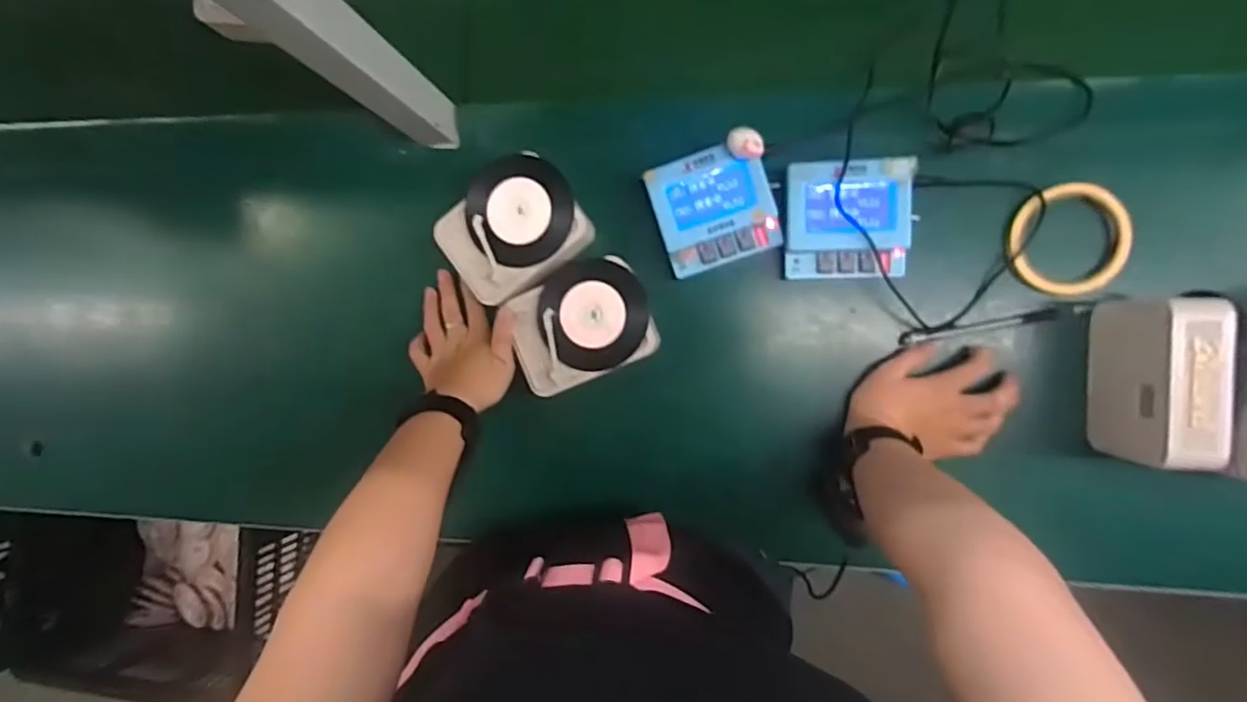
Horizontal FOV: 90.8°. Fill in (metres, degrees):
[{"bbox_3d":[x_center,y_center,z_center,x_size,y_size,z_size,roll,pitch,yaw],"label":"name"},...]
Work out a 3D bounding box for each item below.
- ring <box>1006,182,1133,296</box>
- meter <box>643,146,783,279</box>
[{"bbox_3d":[0.386,-0.096,0.534,0.093,0.019,0.093,0,90,9],"label":"ring"},{"bbox_3d":[0.080,-0.127,0.547,0.099,0.031,0.096,-17,88,9],"label":"meter"}]

